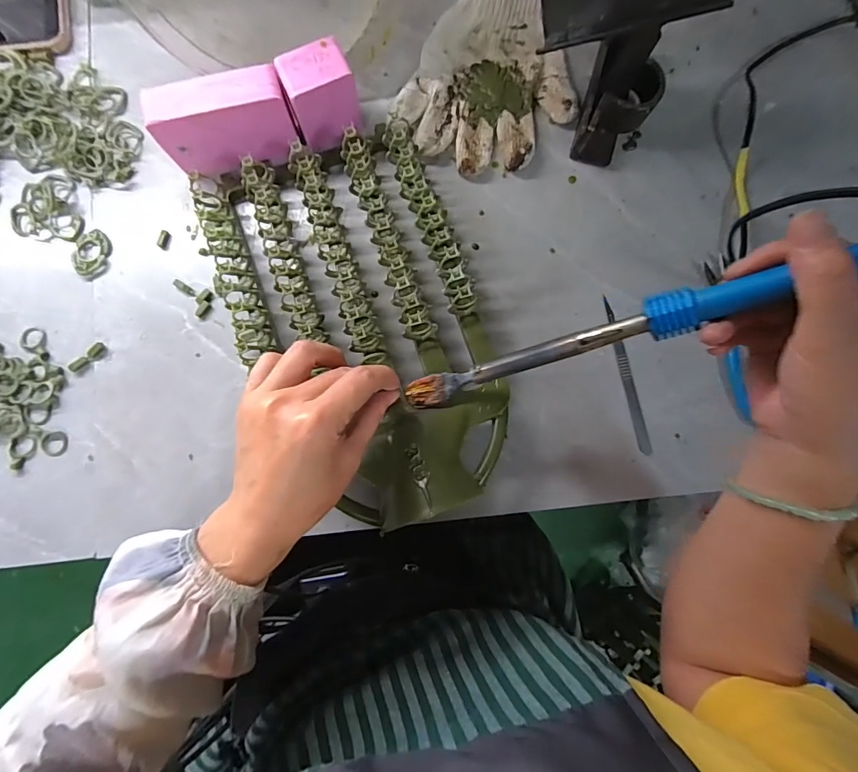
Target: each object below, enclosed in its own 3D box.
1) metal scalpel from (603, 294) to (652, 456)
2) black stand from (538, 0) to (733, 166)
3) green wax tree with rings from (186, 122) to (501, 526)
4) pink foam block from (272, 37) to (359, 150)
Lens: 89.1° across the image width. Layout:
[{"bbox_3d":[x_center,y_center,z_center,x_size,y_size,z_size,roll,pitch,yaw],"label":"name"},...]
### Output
[{"bbox_3d":[0.179,-0.010,0.393,0.012,0.004,0.143,-11,83,-4],"label":"metal scalpel"},{"bbox_3d":[0.150,-0.272,0.367,0.125,0.119,0.096,17,83,0],"label":"black stand"},{"bbox_3d":[-0.056,-0.061,0.356,0.194,0.076,0.329,-19,84,-4],"label":"green wax tree with rings"},{"bbox_3d":[-0.092,-0.246,0.378,0.054,0.072,0.041,-22,84,-5],"label":"pink foam block"}]

